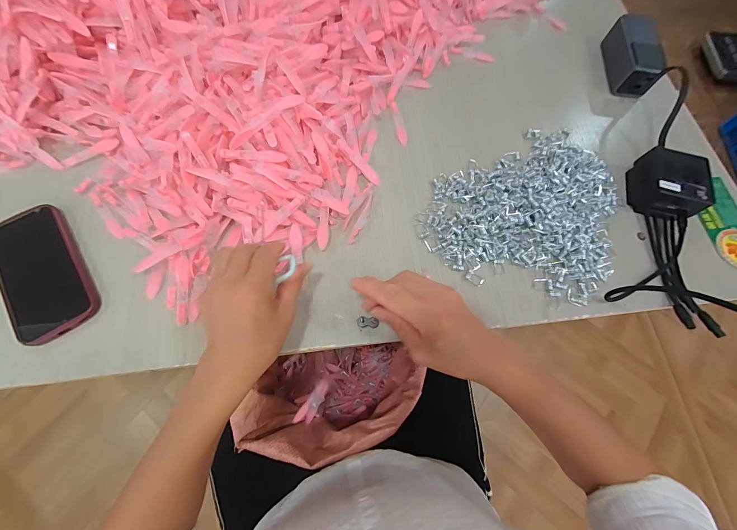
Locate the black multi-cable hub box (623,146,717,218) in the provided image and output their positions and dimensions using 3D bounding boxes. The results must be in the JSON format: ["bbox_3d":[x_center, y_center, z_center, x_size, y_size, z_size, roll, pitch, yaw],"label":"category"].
[{"bbox_3d":[0.406,-0.113,0.420,0.073,0.047,0.093,18,71,3],"label":"black multi-cable hub box"}]

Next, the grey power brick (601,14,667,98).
[{"bbox_3d":[0.427,-0.339,0.504,0.055,0.053,0.135,12,71,1],"label":"grey power brick"}]

